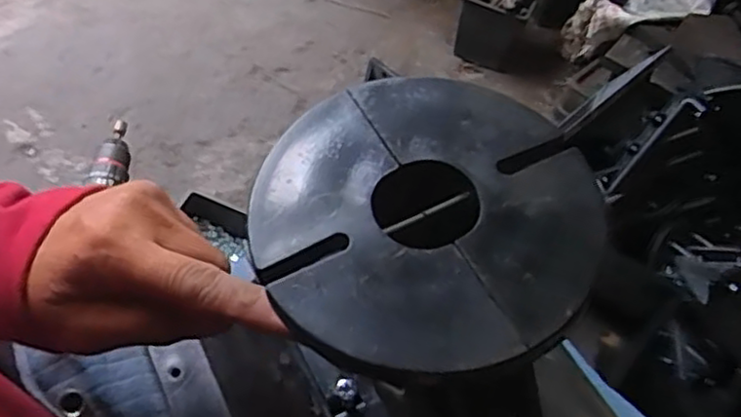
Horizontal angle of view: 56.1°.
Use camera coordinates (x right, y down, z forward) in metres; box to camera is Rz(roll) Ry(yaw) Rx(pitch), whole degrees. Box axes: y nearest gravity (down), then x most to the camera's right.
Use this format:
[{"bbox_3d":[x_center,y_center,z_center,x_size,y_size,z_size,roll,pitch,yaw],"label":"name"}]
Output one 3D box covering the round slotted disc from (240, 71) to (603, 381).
[{"bbox_3d":[0.018,0.001,0.233,0.111,0.010,0.114,1,51,-1],"label":"round slotted disc"}]

